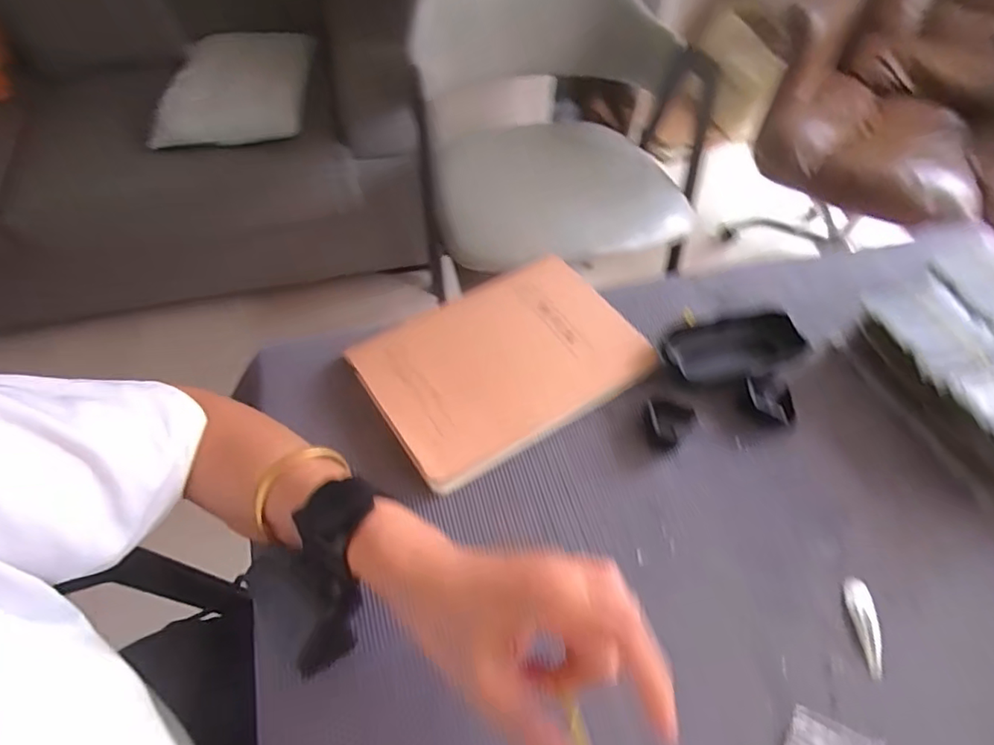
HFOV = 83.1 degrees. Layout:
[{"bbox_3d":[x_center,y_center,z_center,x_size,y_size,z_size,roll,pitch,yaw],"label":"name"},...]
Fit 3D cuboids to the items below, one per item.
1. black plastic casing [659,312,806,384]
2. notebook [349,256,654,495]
[{"bbox_3d":[0.182,-0.021,0.429,0.103,0.016,0.049,-10,55,-10],"label":"black plastic casing"},{"bbox_3d":[0.002,-0.013,0.425,0.194,0.018,0.142,-27,60,-21],"label":"notebook"}]

